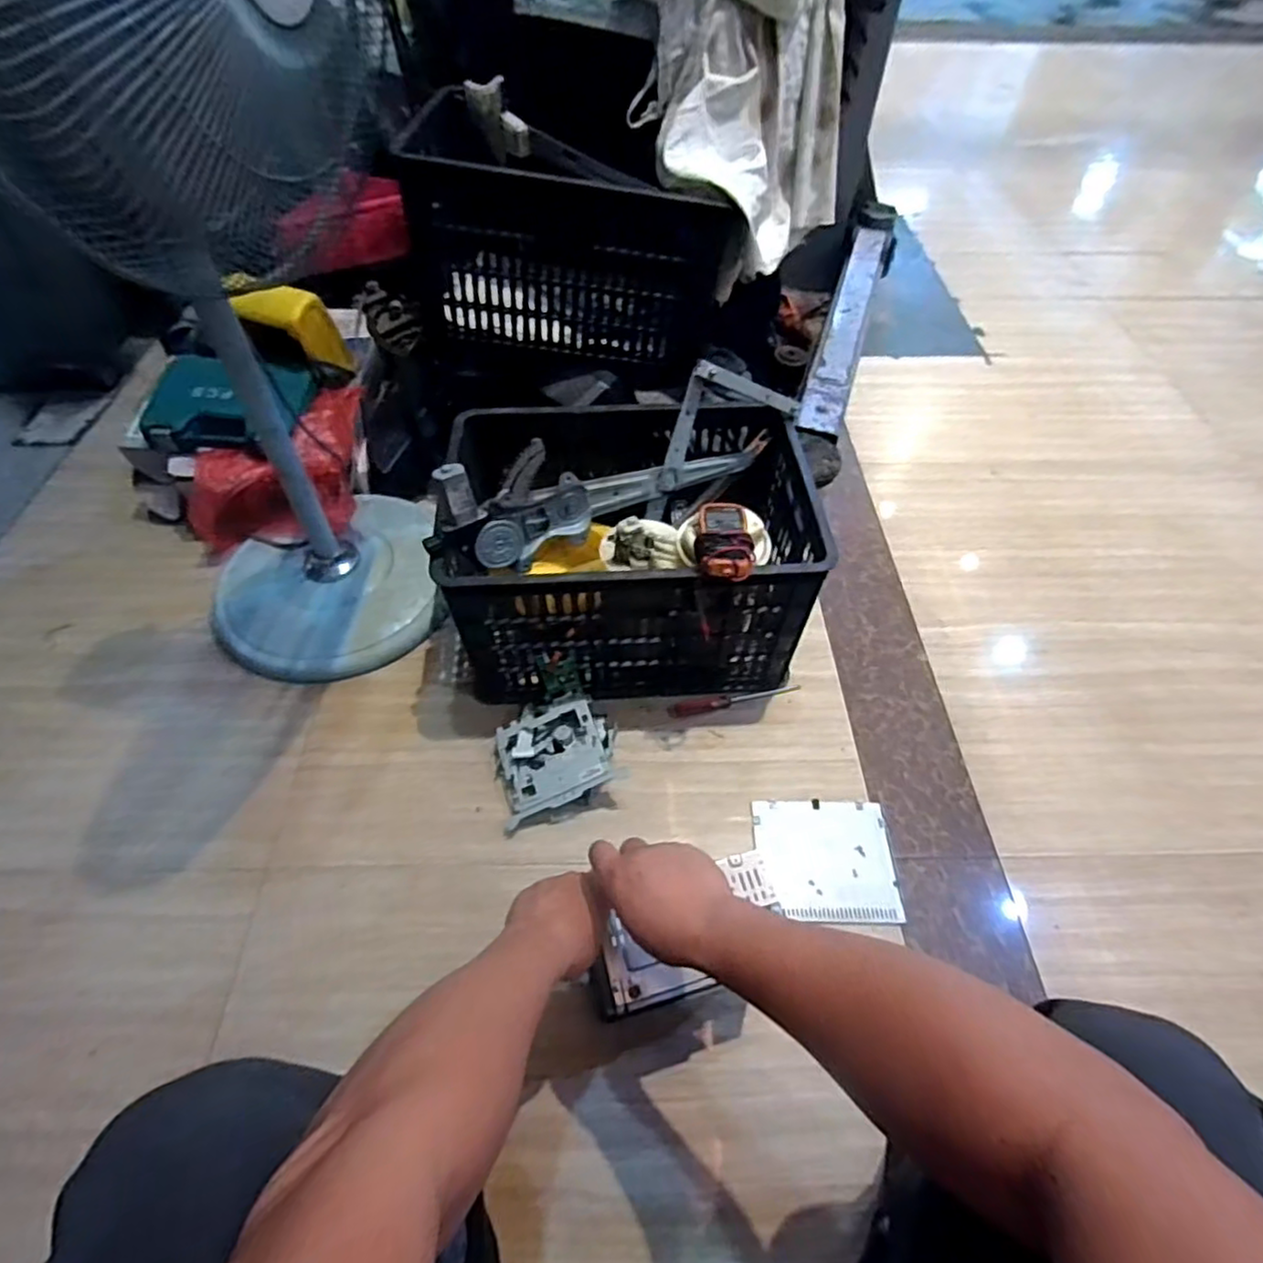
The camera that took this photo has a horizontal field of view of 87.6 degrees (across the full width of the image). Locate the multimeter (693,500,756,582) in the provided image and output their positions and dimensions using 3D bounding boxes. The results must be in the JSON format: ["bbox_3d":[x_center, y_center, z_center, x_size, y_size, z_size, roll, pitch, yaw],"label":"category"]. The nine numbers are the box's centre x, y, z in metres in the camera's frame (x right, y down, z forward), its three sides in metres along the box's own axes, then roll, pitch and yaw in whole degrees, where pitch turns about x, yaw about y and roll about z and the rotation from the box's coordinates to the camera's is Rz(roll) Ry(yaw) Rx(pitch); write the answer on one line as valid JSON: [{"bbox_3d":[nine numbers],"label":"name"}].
[{"bbox_3d":[0.115,-0.111,0.810,0.070,0.042,0.131,0,40,9],"label":"multimeter"}]

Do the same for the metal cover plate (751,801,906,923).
[{"bbox_3d":[0.254,0.297,0.860,0.174,0.015,0.153,0,51,-1],"label":"metal cover plate"}]

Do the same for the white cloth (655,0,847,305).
[{"bbox_3d":[0.138,-0.791,0.963,0.286,0.401,0.308,30,59,20],"label":"white cloth"}]

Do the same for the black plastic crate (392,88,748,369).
[{"bbox_3d":[-0.089,-0.652,1.084,0.497,0.296,0.267,5,54,3],"label":"black plastic crate"}]

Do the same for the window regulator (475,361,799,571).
[{"bbox_3d":[0.000,-0.227,0.902,0.506,0.182,0.057,-27,58,-19],"label":"window regulator"}]

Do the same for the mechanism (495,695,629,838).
[{"bbox_3d":[-0.102,0.169,0.907,0.173,0.065,0.152,-15,53,-13],"label":"mechanism"}]

